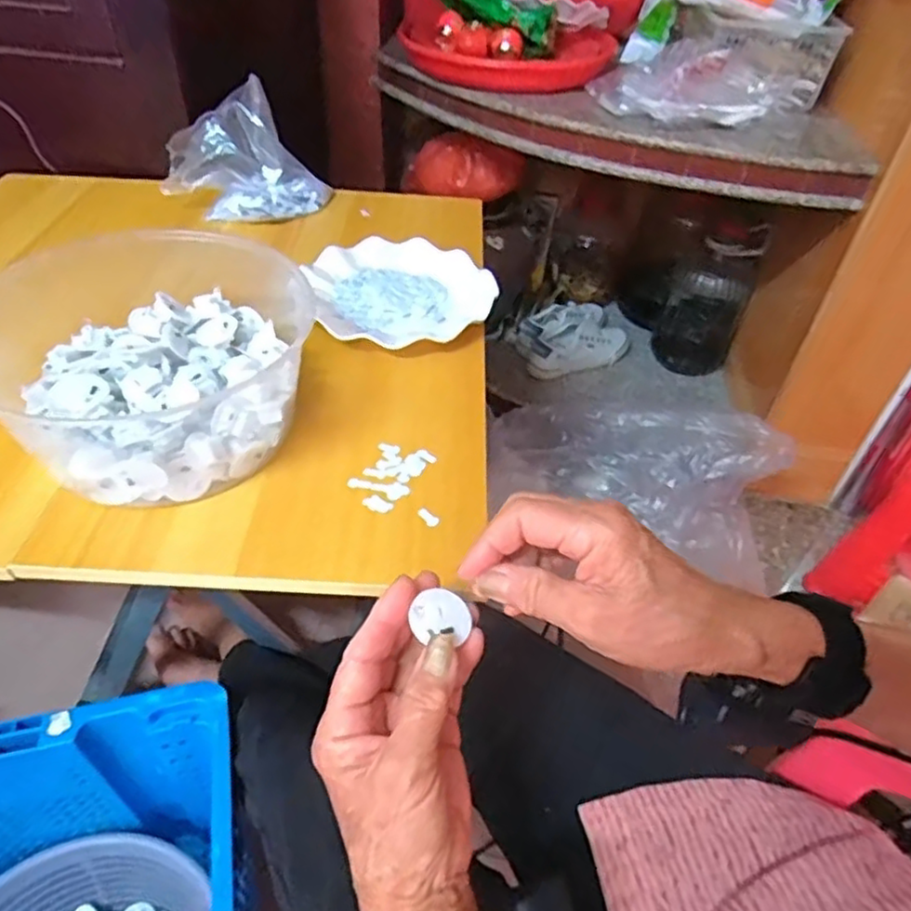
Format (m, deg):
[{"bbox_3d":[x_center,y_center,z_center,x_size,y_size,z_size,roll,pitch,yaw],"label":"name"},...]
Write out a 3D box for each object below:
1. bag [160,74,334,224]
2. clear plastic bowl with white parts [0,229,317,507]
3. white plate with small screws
[{"bbox_3d":[-0.247,-0.340,0.767,0.150,0.105,0.111,23,47,19],"label":"bag"},{"bbox_3d":[-0.228,-0.093,0.512,0.253,0.087,0.244,2,44,-2],"label":"clear plastic bowl with white parts"},{"bbox_3d":[-0.052,-0.162,0.653,0.168,0.023,0.172,2,44,-2],"label":"white plate with small screws"}]

